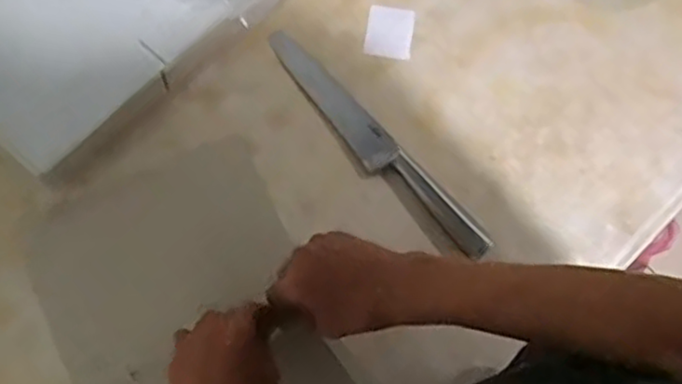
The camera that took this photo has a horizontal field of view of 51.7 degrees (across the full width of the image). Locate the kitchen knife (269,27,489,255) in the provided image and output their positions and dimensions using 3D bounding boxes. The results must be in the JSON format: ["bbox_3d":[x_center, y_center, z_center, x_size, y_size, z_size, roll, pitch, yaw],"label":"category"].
[{"bbox_3d":[0.033,-0.053,0.732,0.039,0.013,0.313,-40,77,-14],"label":"kitchen knife"}]

